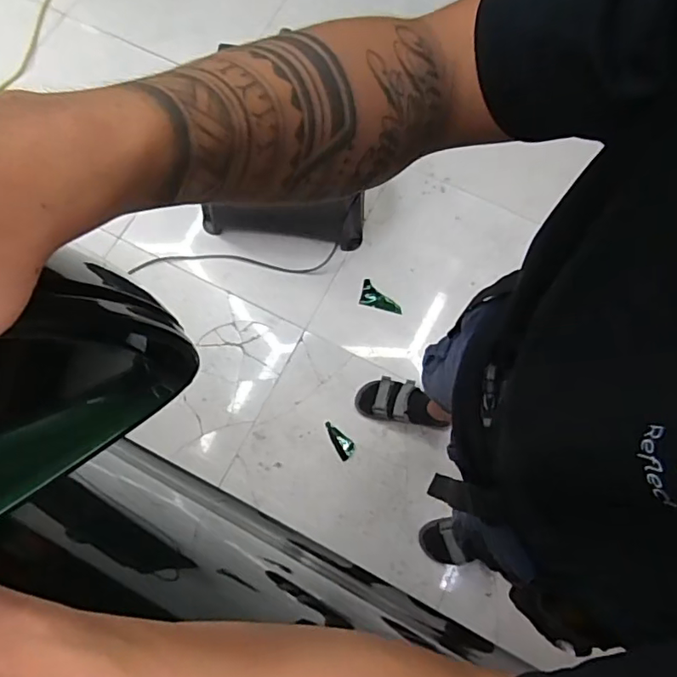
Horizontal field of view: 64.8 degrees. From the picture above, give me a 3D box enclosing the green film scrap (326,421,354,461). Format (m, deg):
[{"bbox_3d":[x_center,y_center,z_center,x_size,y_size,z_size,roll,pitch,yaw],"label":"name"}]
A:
[{"bbox_3d":[0.003,0.257,1.367,0.043,0.011,0.103,-30,76,-10],"label":"green film scrap"}]

